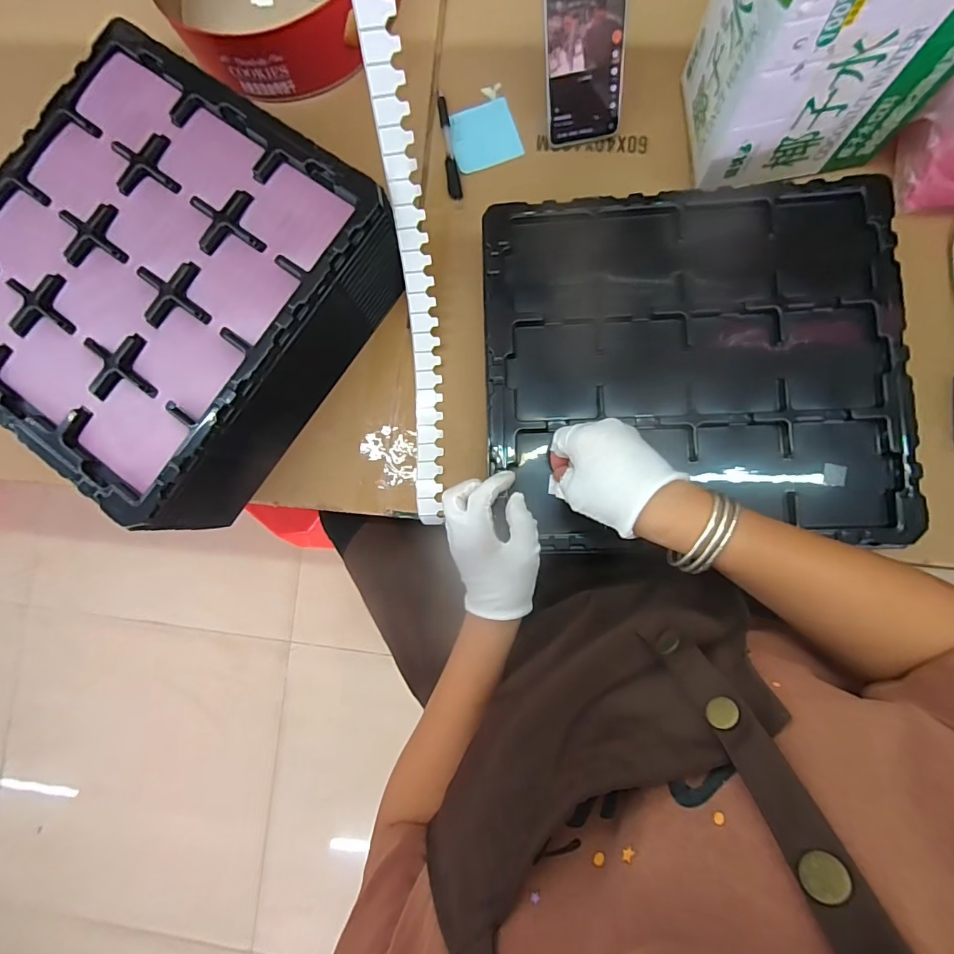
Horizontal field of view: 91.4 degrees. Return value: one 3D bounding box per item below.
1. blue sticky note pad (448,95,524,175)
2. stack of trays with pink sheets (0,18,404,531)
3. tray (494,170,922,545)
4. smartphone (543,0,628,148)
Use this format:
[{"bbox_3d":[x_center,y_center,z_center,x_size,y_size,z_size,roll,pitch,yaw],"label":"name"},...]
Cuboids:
[{"bbox_3d":[0.007,-0.394,0.537,0.076,0.009,0.075,-20,85,3],"label":"blue sticky note pad"},{"bbox_3d":[-0.305,-0.188,0.476,0.360,0.117,0.369,36,90,6],"label":"stack of trays with pink sheets"},{"bbox_3d":[0.195,-0.106,0.432,0.365,0.024,0.331,-1,87,4],"label":"tray"},{"bbox_3d":[0.107,-0.426,0.459,0.077,0.165,0.012,-11,51,4],"label":"smartphone"}]

